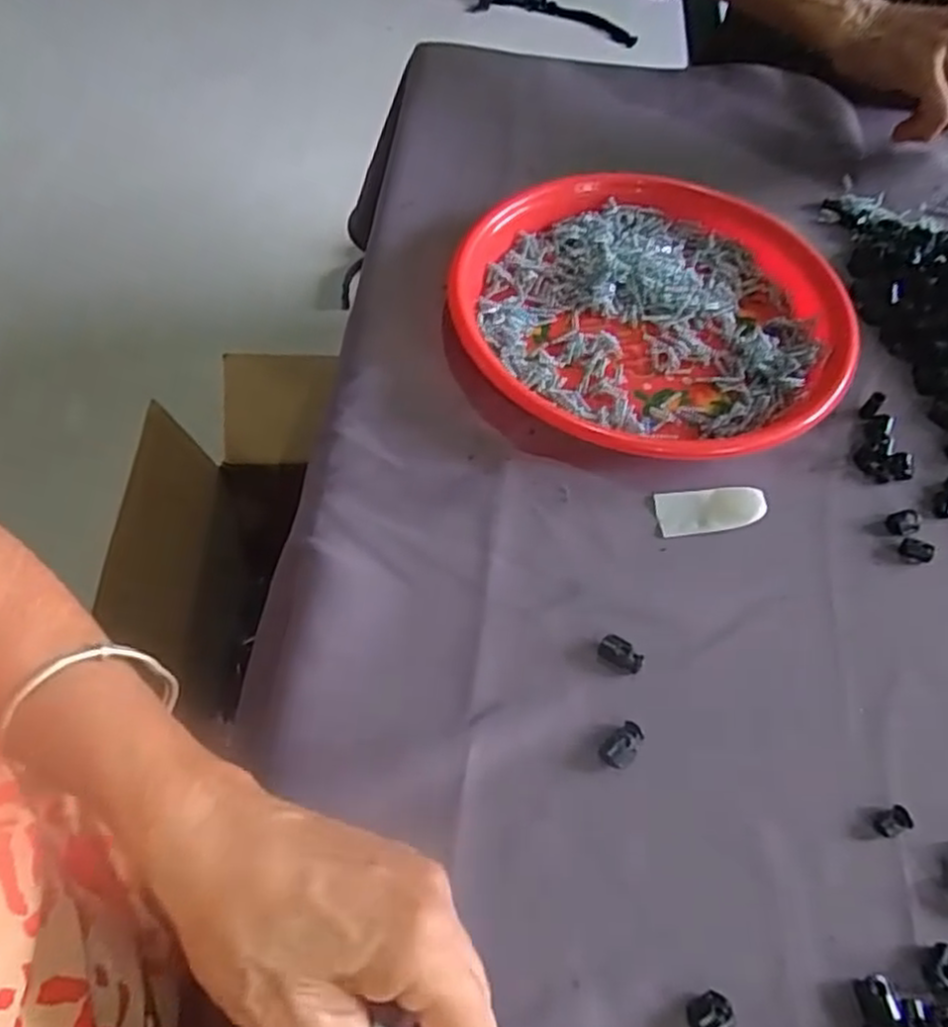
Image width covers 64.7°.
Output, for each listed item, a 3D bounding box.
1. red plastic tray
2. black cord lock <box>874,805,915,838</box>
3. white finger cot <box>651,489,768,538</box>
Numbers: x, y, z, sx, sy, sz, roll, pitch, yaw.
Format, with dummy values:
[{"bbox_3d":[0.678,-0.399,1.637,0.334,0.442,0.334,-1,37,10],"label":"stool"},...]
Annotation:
[{"bbox_3d":[0.106,-0.127,0.460,0.230,0.027,0.221,10,58,4],"label":"red plastic tray"},{"bbox_3d":[0.177,0.130,0.314,0.017,0.006,0.010,-19,60,-13],"label":"black cord lock"},{"bbox_3d":[0.125,-0.002,0.394,0.056,0.007,0.024,-1,58,-3],"label":"white finger cot"}]

